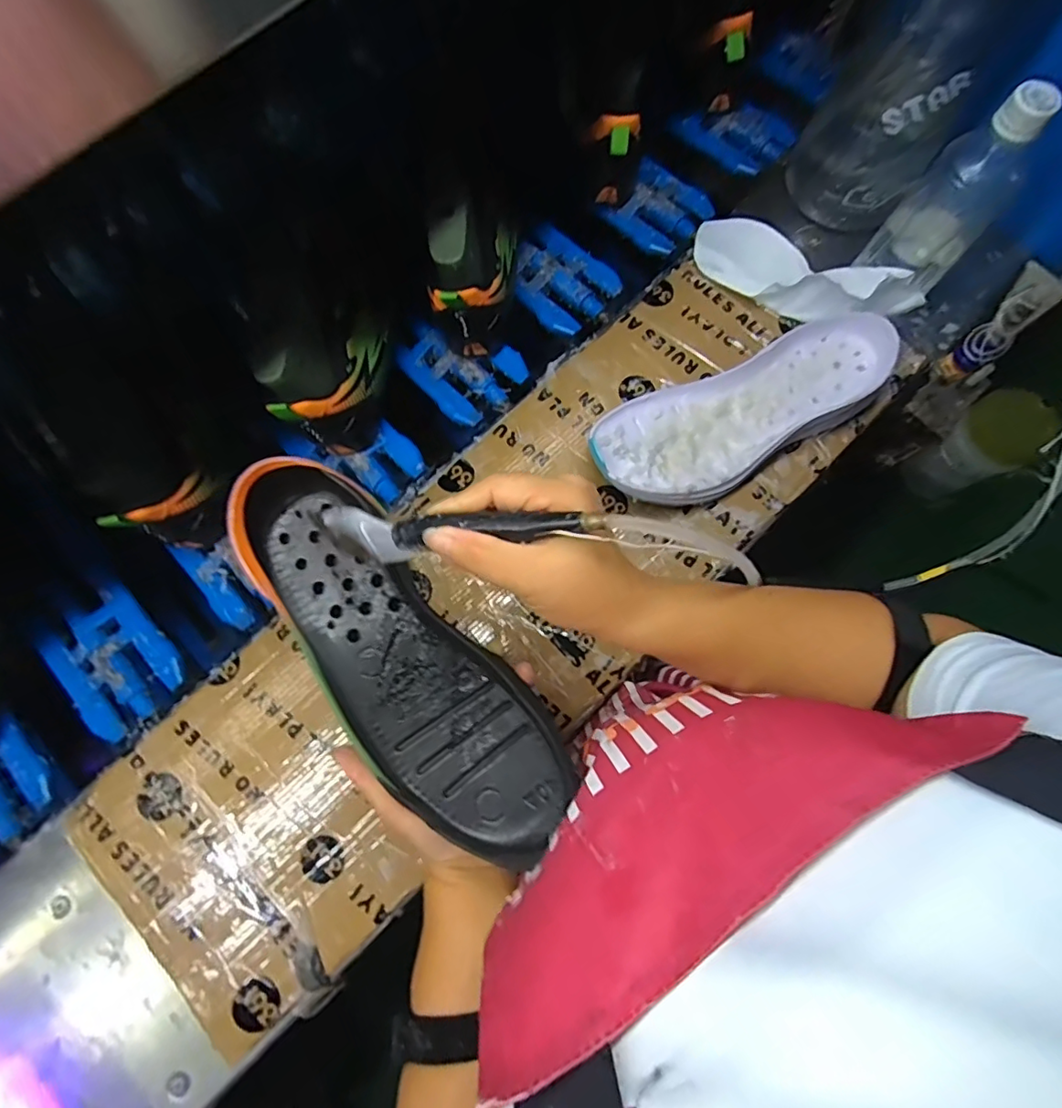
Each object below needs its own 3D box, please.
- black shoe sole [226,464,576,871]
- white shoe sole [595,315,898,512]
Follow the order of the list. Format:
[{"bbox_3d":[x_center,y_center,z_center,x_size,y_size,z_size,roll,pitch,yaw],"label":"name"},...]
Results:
[{"bbox_3d":[-0.080,0.066,0.332,0.094,0.042,0.272,-39,88,-7],"label":"black shoe sole"},{"bbox_3d":[0.177,-0.117,0.469,0.269,0.048,0.103,-26,77,-3],"label":"white shoe sole"}]

